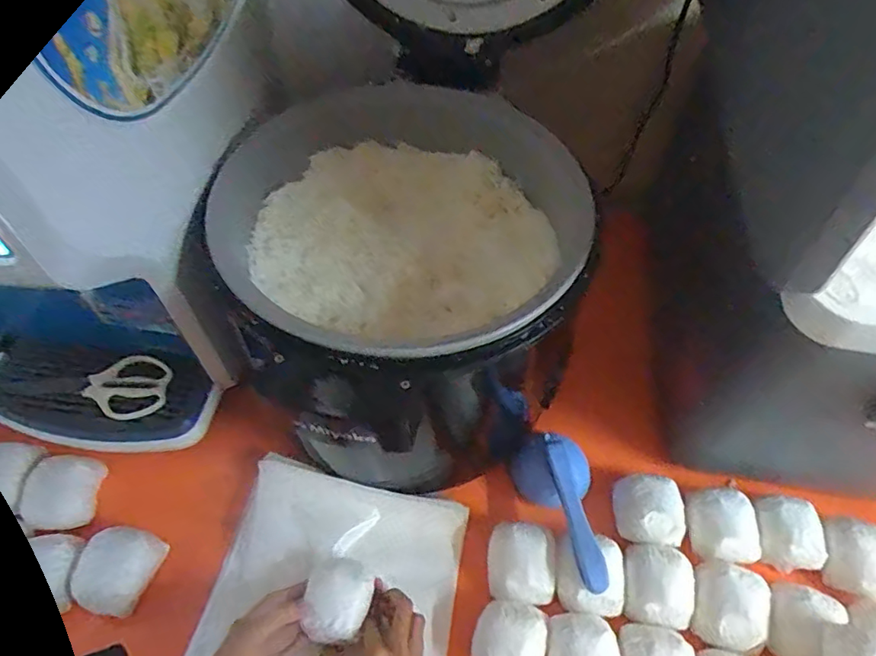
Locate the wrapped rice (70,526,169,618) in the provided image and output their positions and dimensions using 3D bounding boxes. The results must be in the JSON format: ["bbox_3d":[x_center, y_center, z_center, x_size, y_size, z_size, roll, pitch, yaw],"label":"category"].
[{"bbox_3d":[-0.357,0.261,0.604,0.076,0.044,0.086,16,56,9],"label":"wrapped rice"}]

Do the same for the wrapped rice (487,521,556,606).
[{"bbox_3d":[0.093,0.259,0.611,0.073,0.052,0.084,9,55,4],"label":"wrapped rice"}]

